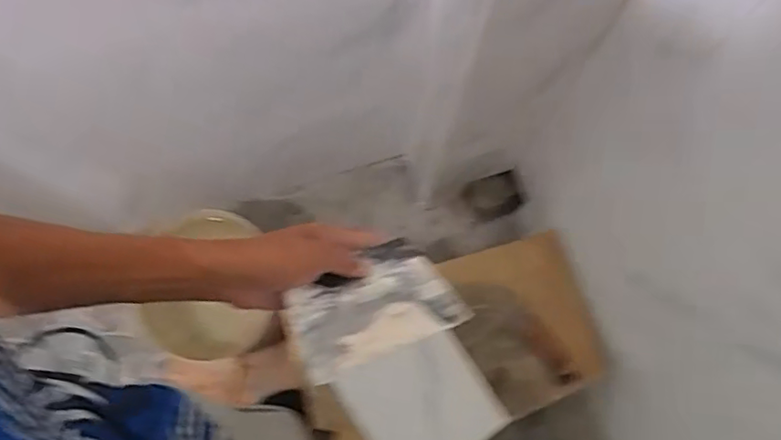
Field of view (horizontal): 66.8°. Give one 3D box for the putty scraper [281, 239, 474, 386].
[{"bbox_3d":[-0.015,0.072,0.496,0.145,0.016,0.088,-18,60,-26],"label":"putty scraper"}]

